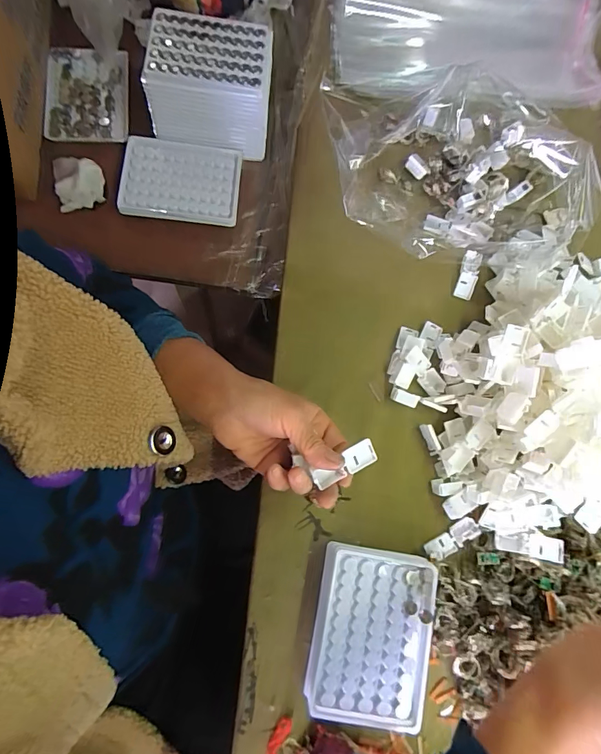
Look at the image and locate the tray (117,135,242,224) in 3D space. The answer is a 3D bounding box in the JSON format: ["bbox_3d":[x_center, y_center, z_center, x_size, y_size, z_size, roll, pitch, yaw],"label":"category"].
[{"bbox_3d":[-0.136,-0.224,0.472,0.129,0.014,0.092,4,79,-7],"label":"tray"}]

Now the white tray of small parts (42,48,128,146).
[{"bbox_3d":[-0.254,-0.335,0.490,0.091,0.013,0.123,-3,79,-7],"label":"white tray of small parts"}]

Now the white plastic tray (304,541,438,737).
[{"bbox_3d":[0.061,0.221,0.359,0.098,0.028,0.132,11,77,-4],"label":"white plastic tray"}]

